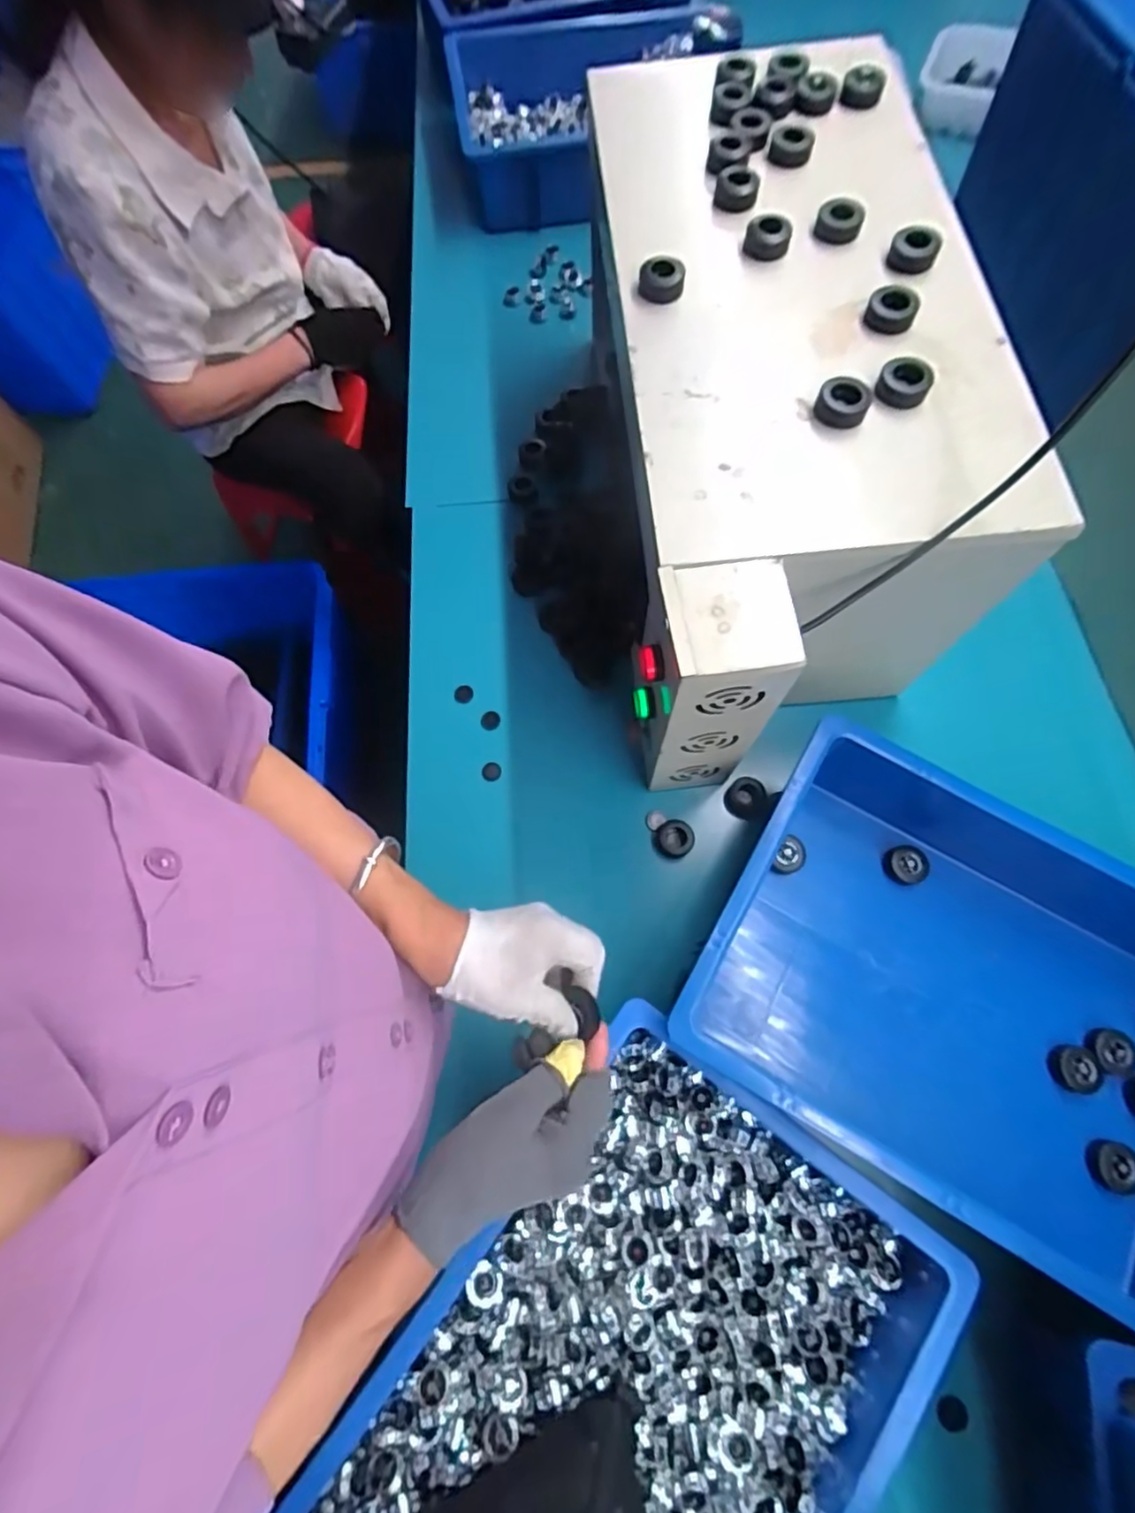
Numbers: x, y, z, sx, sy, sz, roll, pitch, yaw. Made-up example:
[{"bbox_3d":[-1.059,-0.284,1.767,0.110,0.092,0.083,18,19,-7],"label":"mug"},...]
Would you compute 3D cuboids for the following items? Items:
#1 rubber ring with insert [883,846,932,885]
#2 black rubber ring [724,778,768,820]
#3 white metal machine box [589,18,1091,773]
[{"bbox_3d":[0.339,0.108,0.622,0.044,0.014,0.038,-6,70,-1],"label":"rubber ring with insert"},{"bbox_3d":[0.189,0.045,0.666,0.041,0.014,0.043,-1,70,2],"label":"black rubber ring"},{"bbox_3d":[0.195,-0.326,0.630,0.285,0.280,0.645,-5,70,0],"label":"white metal machine box"}]

